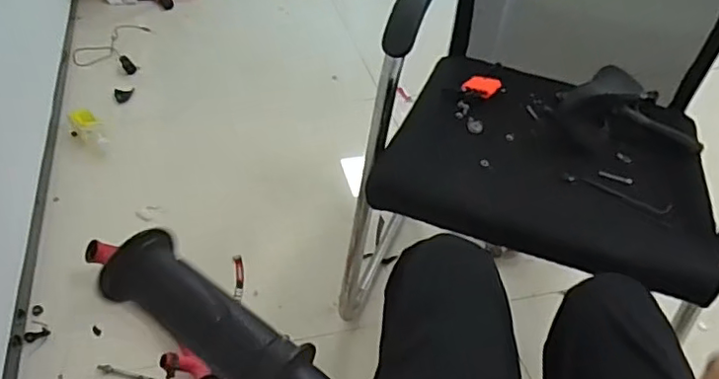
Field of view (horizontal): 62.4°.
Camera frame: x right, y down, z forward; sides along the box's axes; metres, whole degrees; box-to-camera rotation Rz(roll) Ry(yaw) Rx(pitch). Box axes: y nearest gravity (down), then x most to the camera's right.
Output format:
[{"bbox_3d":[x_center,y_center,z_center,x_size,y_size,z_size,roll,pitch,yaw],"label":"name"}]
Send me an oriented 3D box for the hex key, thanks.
[{"bbox_3d":[0.379,0.009,0.847,0.123,0.007,0.017,24,44,19],"label":"hex key"}]

